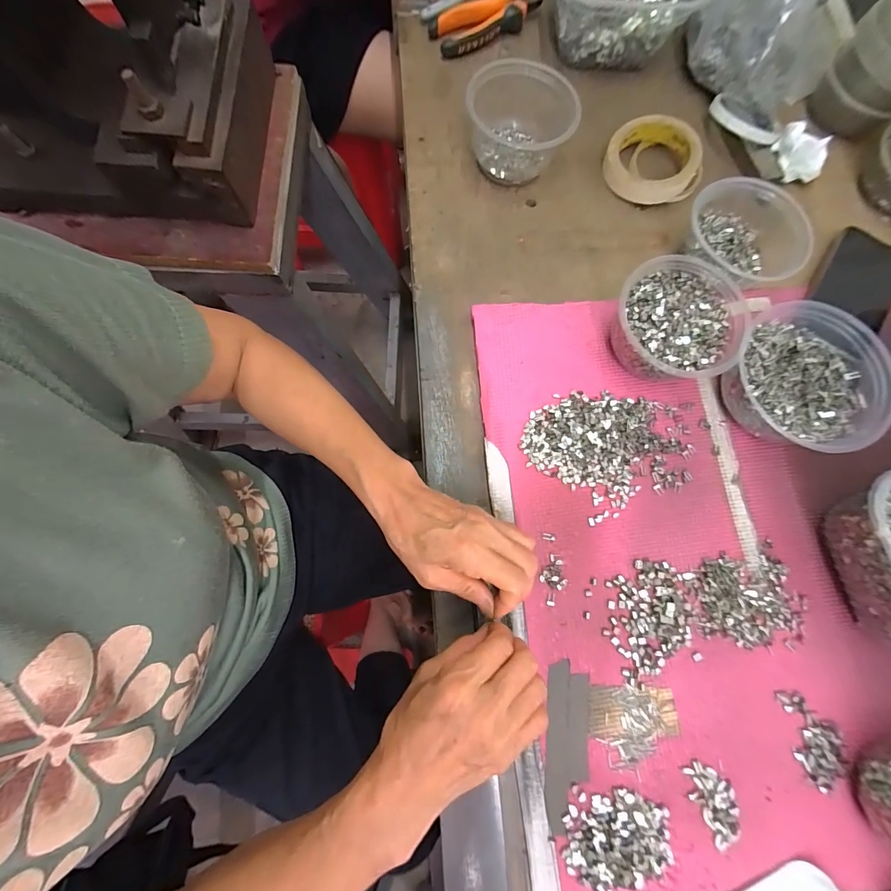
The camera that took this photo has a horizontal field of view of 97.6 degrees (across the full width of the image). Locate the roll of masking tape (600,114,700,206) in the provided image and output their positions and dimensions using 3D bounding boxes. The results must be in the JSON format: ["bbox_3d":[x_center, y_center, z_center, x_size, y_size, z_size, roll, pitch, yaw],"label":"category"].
[{"bbox_3d":[0.231,-0.323,0.441,0.094,0.035,0.100,10,78,3],"label":"roll of masking tape"}]

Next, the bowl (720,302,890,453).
[{"bbox_3d":[0.330,-0.060,0.366,0.130,0.054,0.132,1,78,-3],"label":"bowl"}]

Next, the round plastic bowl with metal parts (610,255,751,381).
[{"bbox_3d":[0.219,-0.112,0.371,0.116,0.057,0.109,1,78,-3],"label":"round plastic bowl with metal parts"}]

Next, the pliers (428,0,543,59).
[{"bbox_3d":[0.054,-0.527,0.482,0.146,0.023,0.055,-26,78,-5],"label":"pliers"}]

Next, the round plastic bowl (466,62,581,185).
[{"bbox_3d":[0.079,-0.344,0.424,0.114,0.065,0.103,4,77,-1],"label":"round plastic bowl"}]

